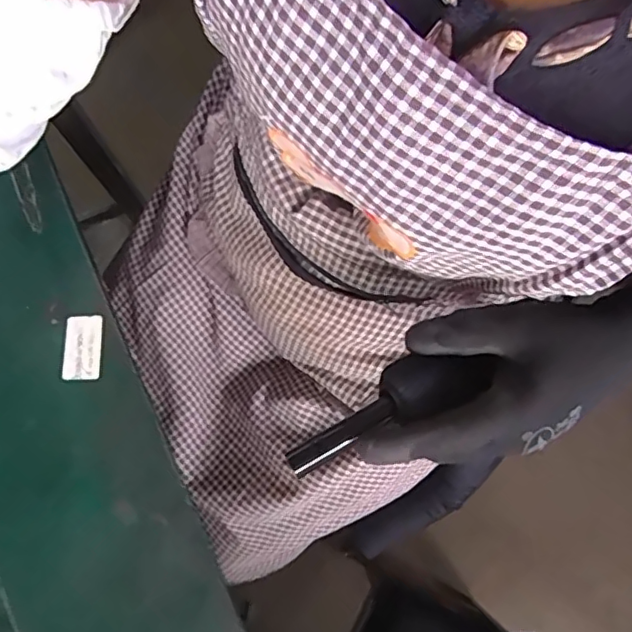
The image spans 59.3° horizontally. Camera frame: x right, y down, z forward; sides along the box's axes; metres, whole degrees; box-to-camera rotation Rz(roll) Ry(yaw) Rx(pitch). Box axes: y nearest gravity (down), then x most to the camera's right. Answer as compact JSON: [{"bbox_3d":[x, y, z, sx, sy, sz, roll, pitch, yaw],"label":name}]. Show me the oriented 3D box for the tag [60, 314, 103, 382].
[{"bbox_3d":[-0.162,0.022,0.386,0.026,0.004,0.046,-1,72,-2],"label":"tag"}]

